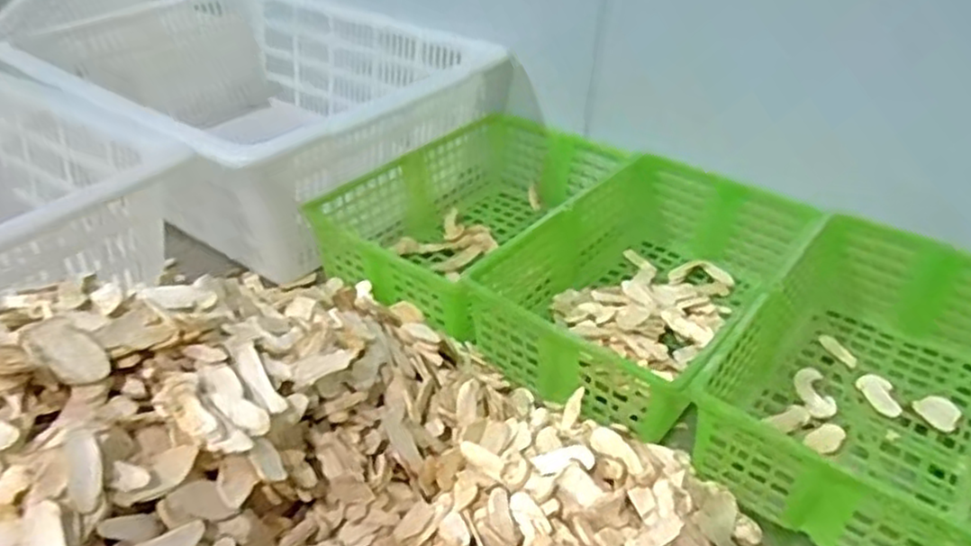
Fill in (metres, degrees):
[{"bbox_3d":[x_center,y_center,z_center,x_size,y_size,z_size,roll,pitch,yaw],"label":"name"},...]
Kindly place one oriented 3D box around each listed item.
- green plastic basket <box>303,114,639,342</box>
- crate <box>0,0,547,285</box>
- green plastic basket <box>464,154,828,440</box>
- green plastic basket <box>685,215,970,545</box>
[{"bbox_3d":[-0.009,-0.062,0.821,0.215,0.104,0.355,24,41,28],"label":"green plastic basket"},{"bbox_3d":[-0.301,-0.209,0.938,0.562,0.185,0.488,30,44,33],"label":"crate"},{"bbox_3d":[0.161,0.011,0.705,0.217,0.103,0.334,27,42,30],"label":"green plastic basket"},{"bbox_3d":[0.337,0.088,0.602,0.225,0.093,0.344,26,41,29],"label":"green plastic basket"}]

